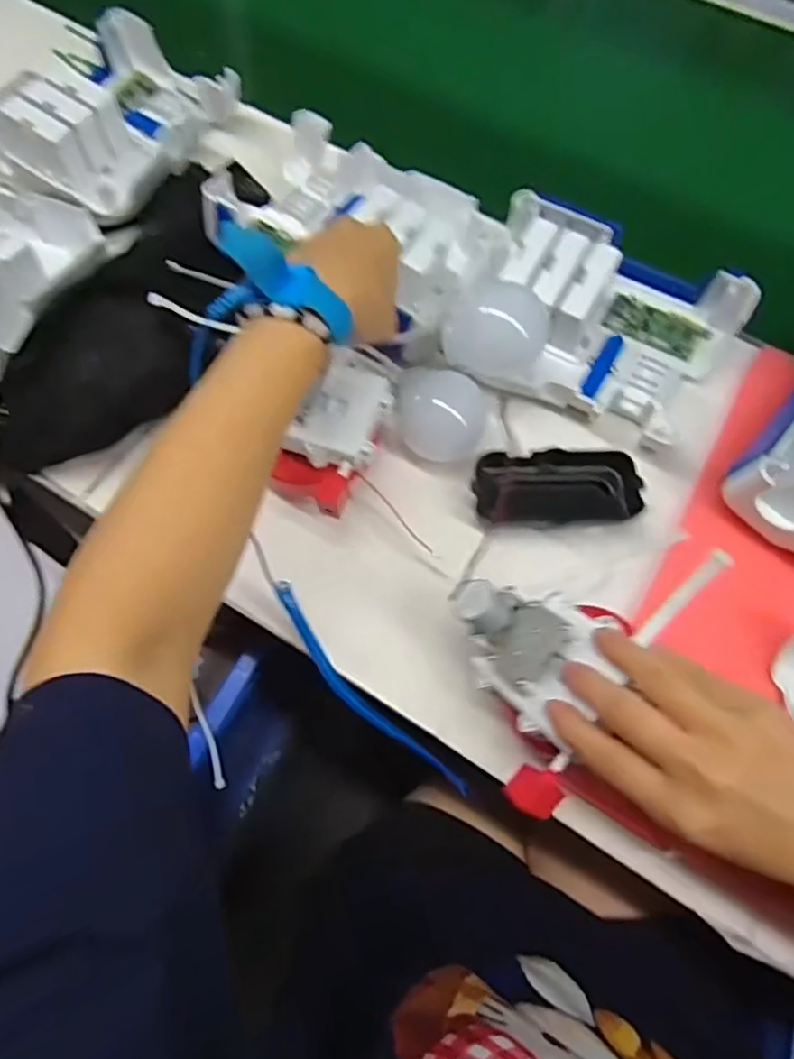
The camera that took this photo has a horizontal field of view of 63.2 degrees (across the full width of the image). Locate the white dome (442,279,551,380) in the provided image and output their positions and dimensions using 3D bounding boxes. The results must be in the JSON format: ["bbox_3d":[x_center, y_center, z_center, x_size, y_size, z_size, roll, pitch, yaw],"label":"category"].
[{"bbox_3d":[0.065,-0.140,0.434,0.067,0.044,0.057,3,65,0],"label":"white dome"}]

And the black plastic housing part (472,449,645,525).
[{"bbox_3d":[0.106,-0.030,0.434,0.107,0.016,0.048,-4,65,-4],"label":"black plastic housing part"}]

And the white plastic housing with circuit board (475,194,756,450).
[{"bbox_3d":[0.145,-0.149,0.463,0.176,0.065,0.138,24,66,10],"label":"white plastic housing with circuit board"}]

